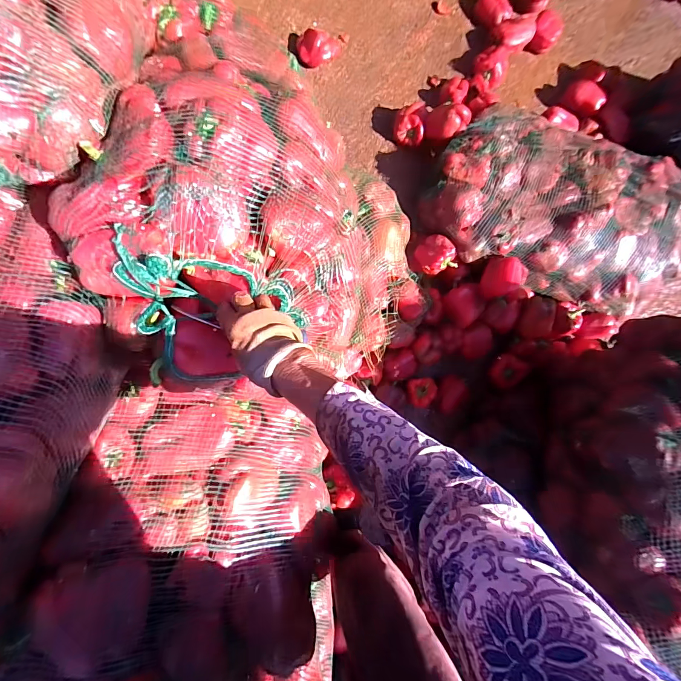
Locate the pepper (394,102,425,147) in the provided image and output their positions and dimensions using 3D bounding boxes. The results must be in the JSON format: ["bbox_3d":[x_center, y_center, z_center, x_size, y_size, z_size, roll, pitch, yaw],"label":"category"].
[{"bbox_3d":[0.194,-0.618,1.008,0.081,0.078,0.103,3,85,-9],"label":"pepper"}]

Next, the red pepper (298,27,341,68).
[{"bbox_3d":[-0.056,-0.857,1.009,0.139,0.063,0.090,-38,92,-10],"label":"red pepper"}]

